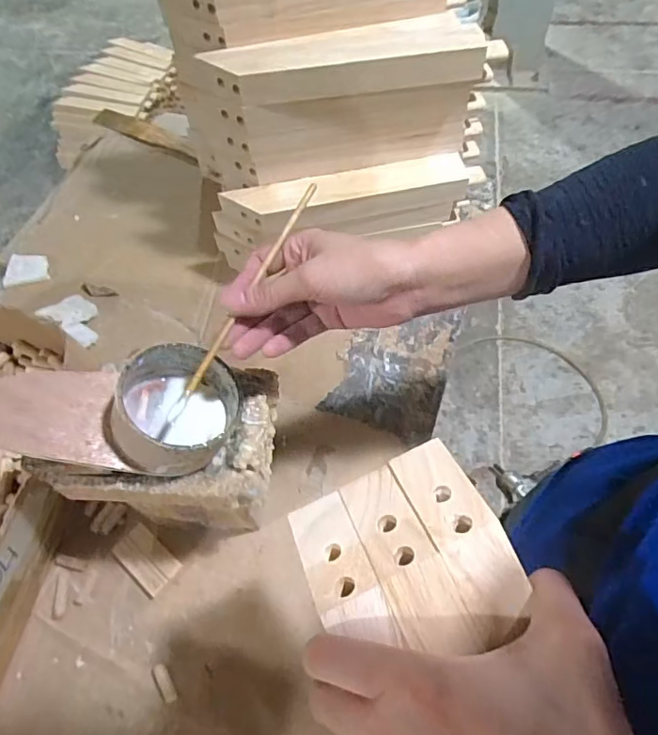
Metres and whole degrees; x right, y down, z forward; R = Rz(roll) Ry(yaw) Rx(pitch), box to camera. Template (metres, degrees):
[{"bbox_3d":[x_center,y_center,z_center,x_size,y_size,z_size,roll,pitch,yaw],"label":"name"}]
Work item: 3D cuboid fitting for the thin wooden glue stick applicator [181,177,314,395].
[{"bbox_3d":[-0.051,-0.057,0.365,0.007,0.008,0.172,24,73,16],"label":"thin wooden glue stick applicator"}]

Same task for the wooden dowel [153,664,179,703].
[{"bbox_3d":[-0.139,0.267,0.451,0.011,0.007,0.031,-34,64,-15],"label":"wooden dowel"}]

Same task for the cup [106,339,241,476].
[{"bbox_3d":[-0.111,0.030,0.374,0.088,0.046,0.083,-1,60,3],"label":"cup"}]

